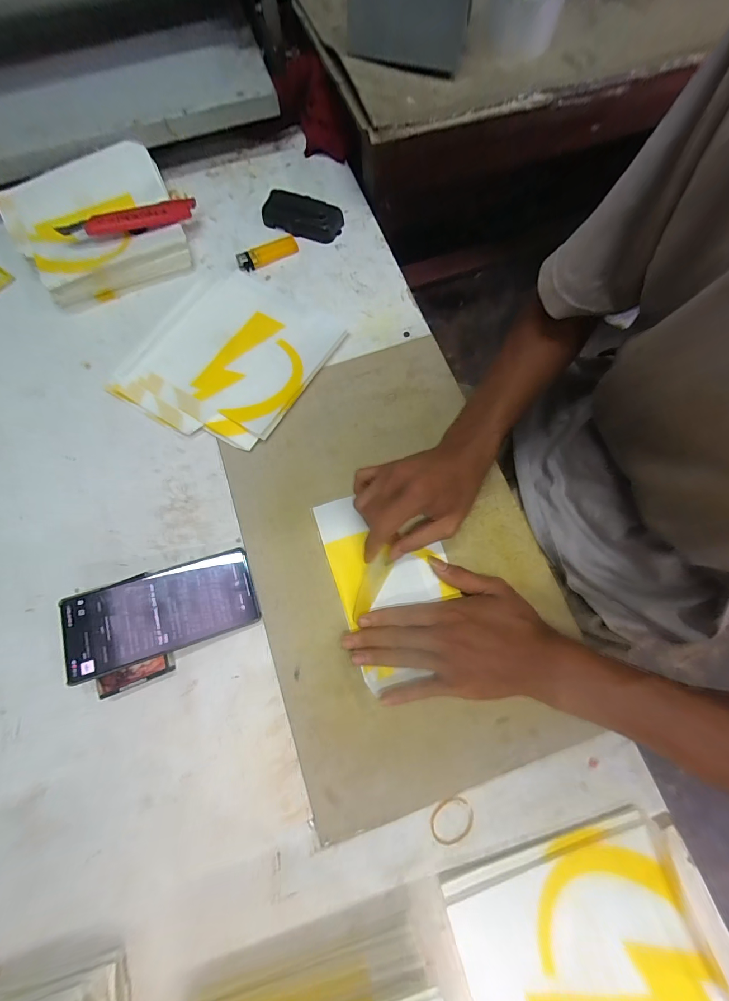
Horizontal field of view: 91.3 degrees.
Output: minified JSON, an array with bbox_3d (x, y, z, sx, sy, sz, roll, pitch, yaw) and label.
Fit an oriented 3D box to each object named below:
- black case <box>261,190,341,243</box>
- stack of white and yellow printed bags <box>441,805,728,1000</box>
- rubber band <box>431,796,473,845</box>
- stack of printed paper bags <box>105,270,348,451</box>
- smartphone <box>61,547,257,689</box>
[{"bbox_3d":[-0.084,-0.380,0.476,0.105,0.023,0.056,14,75,5],"label":"black case"},{"bbox_3d":[0.165,0.335,0.272,0.178,0.017,0.119,-16,74,-4],"label":"stack of white and yellow printed bags"},{"bbox_3d":[0.075,0.272,0.302,0.039,0.004,0.030,-32,77,-12],"label":"rubber band"},{"bbox_3d":[-0.165,-0.172,0.420,0.214,0.014,0.209,30,77,9],"label":"stack of printed paper bags"},{"bbox_3d":[-0.188,0.102,0.333,0.163,0.007,0.075,-16,72,-14],"label":"smartphone"}]

